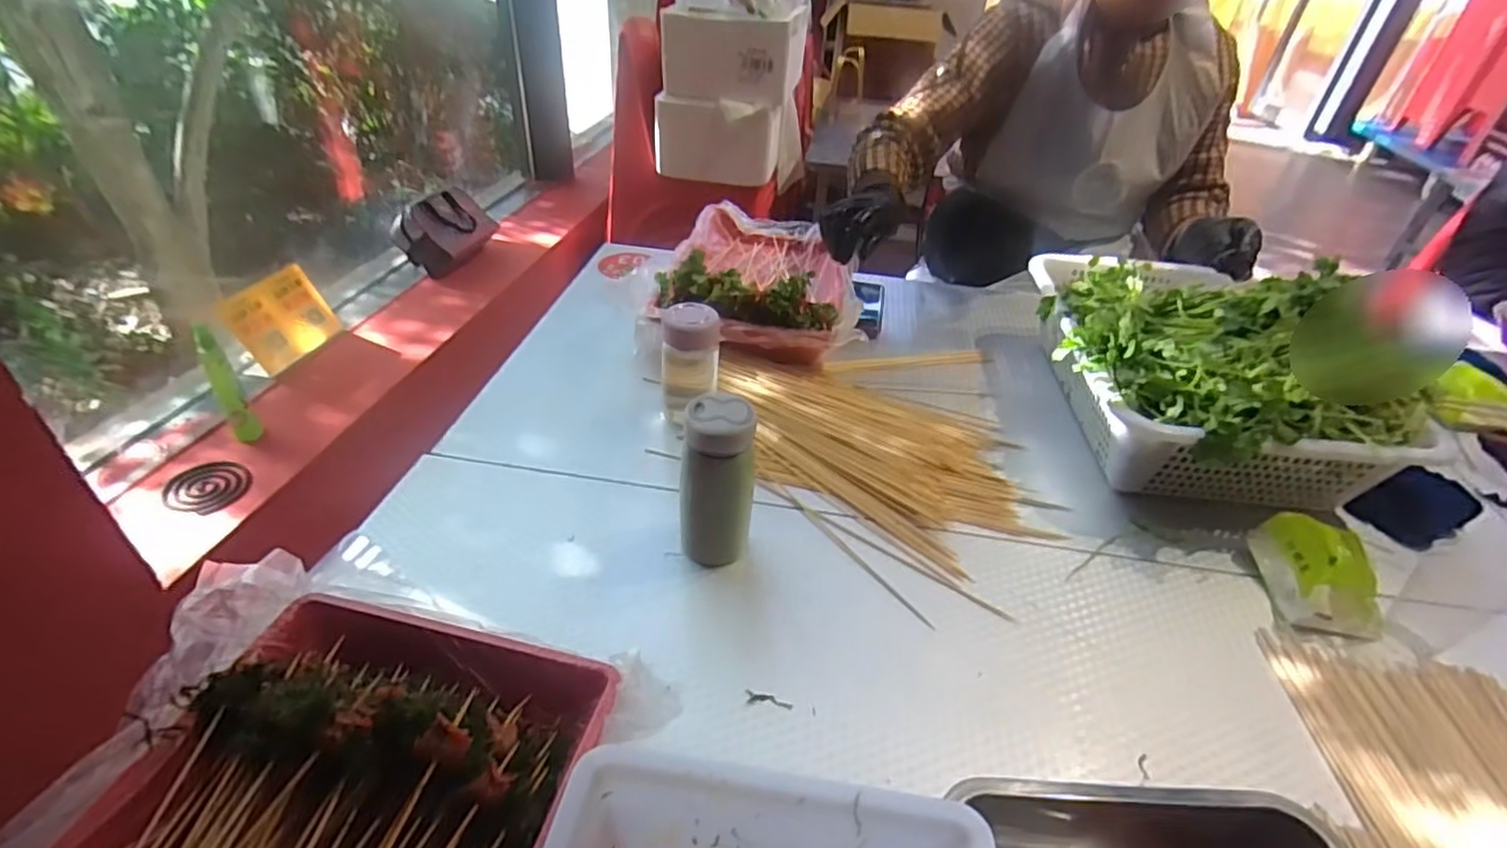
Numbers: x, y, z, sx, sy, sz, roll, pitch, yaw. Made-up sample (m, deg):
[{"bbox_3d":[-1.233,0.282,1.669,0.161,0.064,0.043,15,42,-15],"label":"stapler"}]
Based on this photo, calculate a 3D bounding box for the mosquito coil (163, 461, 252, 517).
[{"bbox_3d":[-0.849,0.098,1.044,0.110,0.006,0.110,10,37,-7],"label":"mosquito coil"}]

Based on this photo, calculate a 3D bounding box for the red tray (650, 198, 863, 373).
[{"bbox_3d":[0.014,-0.241,1.025,0.276,0.102,0.404,5,38,1],"label":"red tray"}]

